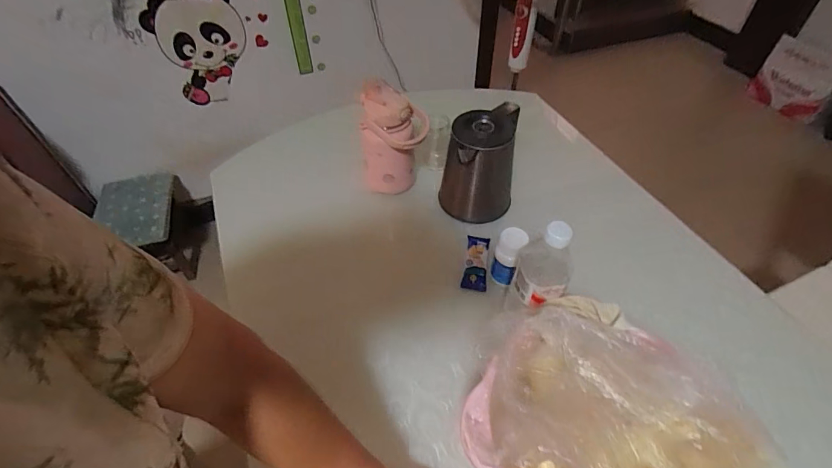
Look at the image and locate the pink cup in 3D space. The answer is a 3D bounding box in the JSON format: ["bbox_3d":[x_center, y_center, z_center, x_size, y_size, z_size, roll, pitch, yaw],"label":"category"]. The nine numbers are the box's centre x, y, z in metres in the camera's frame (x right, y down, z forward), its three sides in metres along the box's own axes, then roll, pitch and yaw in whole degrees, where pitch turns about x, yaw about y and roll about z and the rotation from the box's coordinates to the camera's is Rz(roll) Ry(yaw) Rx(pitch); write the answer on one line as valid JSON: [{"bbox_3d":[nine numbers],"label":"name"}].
[{"bbox_3d":[-0.040,-0.179,0.834,0.123,0.216,0.085,10,49,10],"label":"pink cup"}]

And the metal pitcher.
[{"bbox_3d":[0.123,-0.142,0.834,0.138,0.175,0.164,3,49,4],"label":"metal pitcher"}]

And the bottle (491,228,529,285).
[{"bbox_3d":[0.155,0.042,0.710,0.048,0.102,0.046,24,53,21],"label":"bottle"}]

